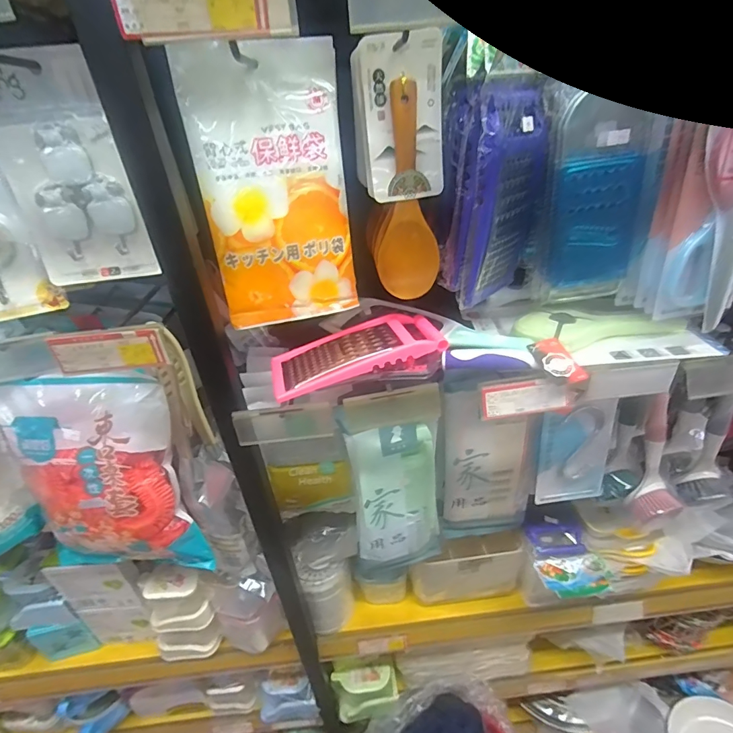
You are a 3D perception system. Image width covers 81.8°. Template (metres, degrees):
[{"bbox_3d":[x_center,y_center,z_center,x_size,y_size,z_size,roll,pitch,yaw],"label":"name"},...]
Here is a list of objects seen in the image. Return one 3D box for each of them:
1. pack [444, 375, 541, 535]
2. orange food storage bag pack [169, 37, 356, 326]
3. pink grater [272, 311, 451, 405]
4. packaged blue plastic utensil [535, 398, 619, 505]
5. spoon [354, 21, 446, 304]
[{"bbox_3d":[0.184,0.149,0.639,0.141,0.324,0.036,-4,32,3],"label":"pack"},{"bbox_3d":[-0.091,-0.176,0.441,0.142,0.260,0.019,-12,24,-13],"label":"orange food storage bag pack"},{"bbox_3d":[-0.012,-0.021,0.510,0.203,0.035,0.108,-10,32,-6],"label":"pink grater"},{"bbox_3d":[0.298,0.124,0.596,0.102,0.170,0.020,-8,32,-2],"label":"packaged blue plastic utensil"},{"bbox_3d":[0.038,-0.193,0.442,0.085,0.241,0.016,-7,30,0],"label":"spoon"}]

